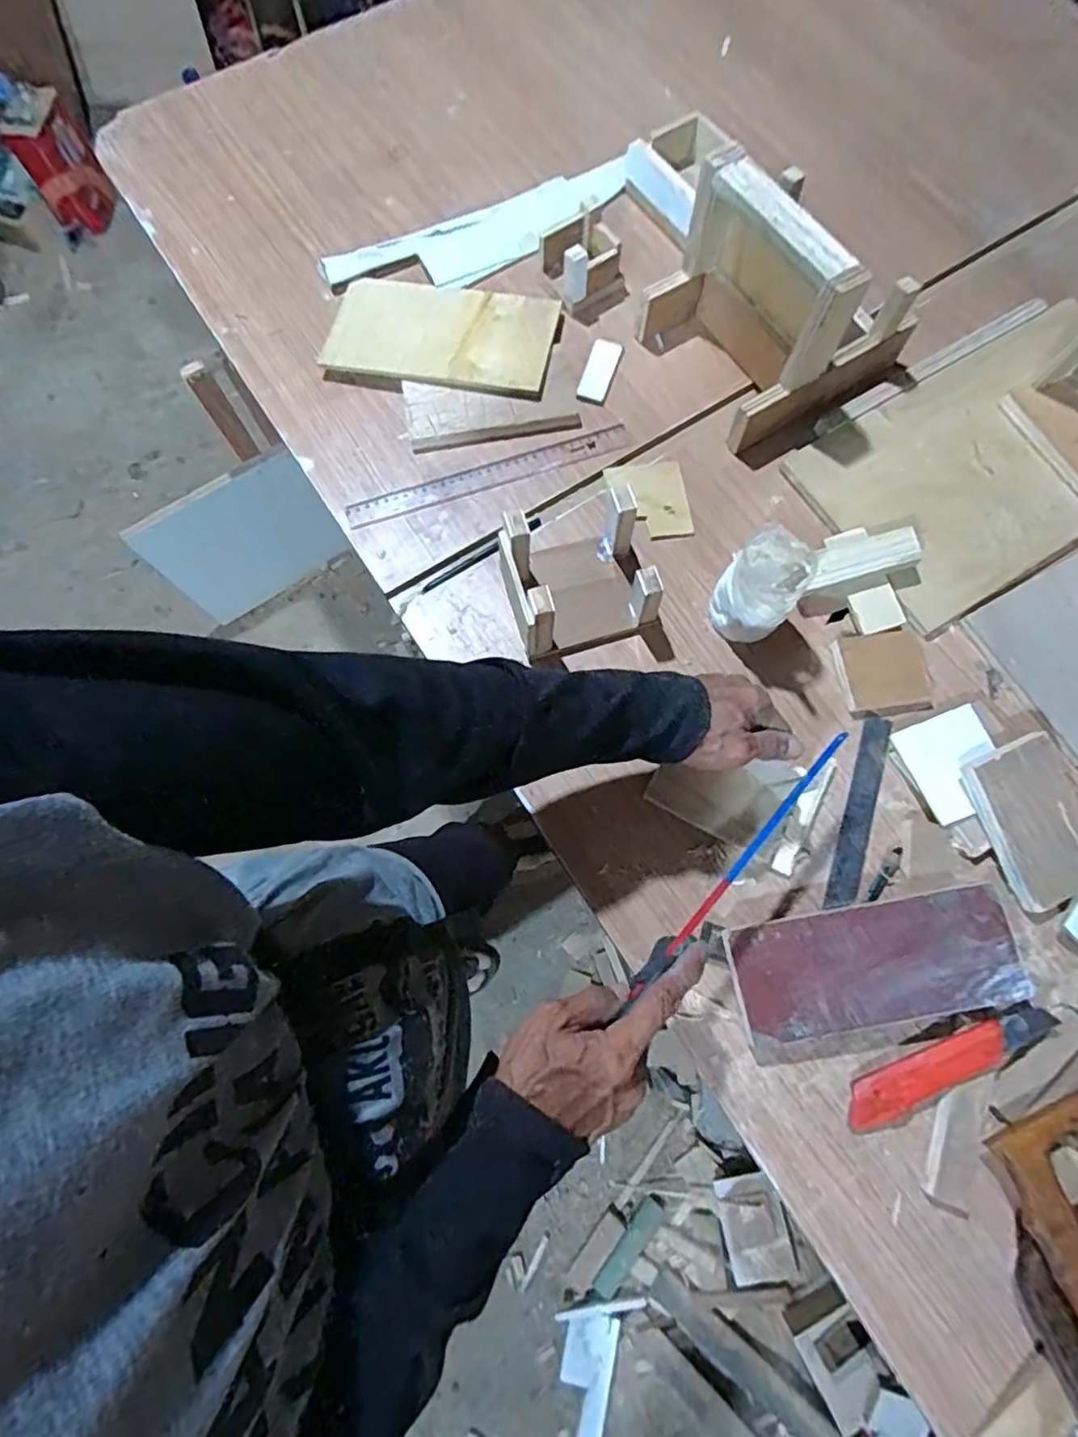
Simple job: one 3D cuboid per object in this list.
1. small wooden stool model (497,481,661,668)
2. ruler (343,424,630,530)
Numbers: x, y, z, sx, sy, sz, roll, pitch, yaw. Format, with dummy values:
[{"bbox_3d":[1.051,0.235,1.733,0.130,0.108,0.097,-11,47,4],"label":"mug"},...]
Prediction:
[{"bbox_3d":[0.037,-0.127,0.571,0.123,0.087,0.104,-18,76,-4],"label":"small wooden stool model"},{"bbox_3d":[-0.050,-0.250,0.654,0.299,0.005,0.029,-19,80,-5],"label":"ruler"}]

